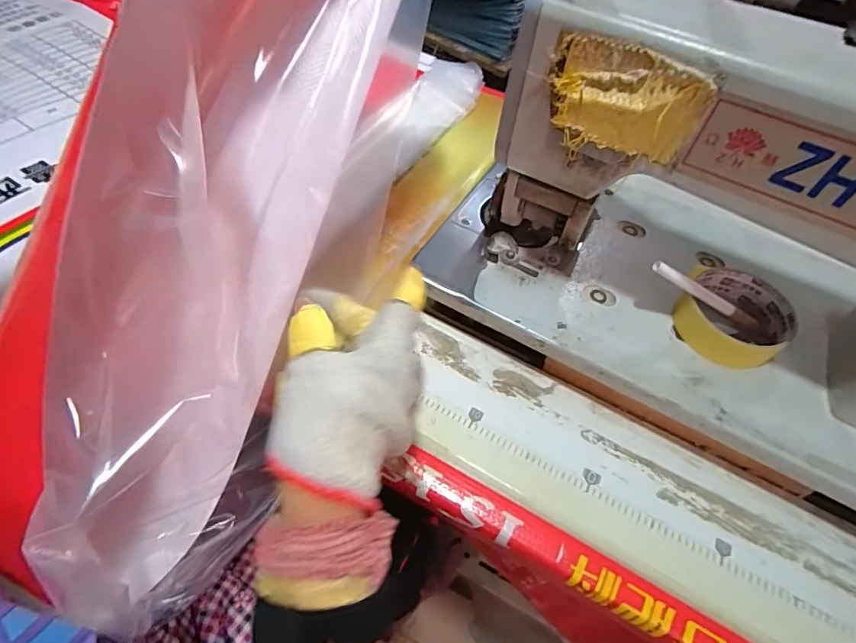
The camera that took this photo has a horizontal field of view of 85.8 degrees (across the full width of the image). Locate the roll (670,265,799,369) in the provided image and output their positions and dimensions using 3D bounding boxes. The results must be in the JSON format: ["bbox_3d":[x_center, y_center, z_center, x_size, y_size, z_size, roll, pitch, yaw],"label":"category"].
[{"bbox_3d":[0.250,-0.003,0.376,0.082,0.032,0.077,1,55,-1],"label":"roll"}]

